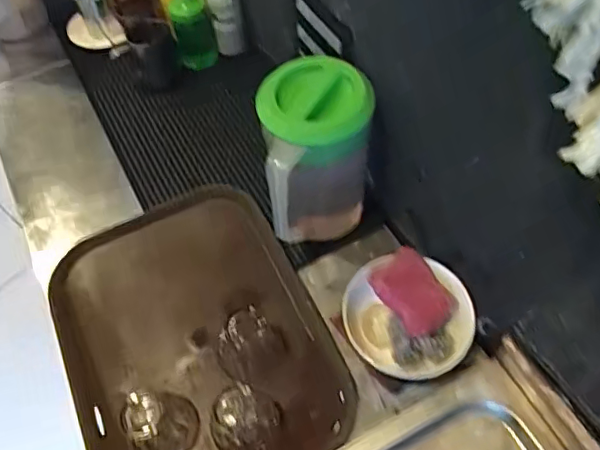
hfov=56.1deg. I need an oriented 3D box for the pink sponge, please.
[{"bbox_3d":[0.137,0.083,0.679,0.067,0.021,0.102,-40,99,-1],"label":"pink sponge"}]

